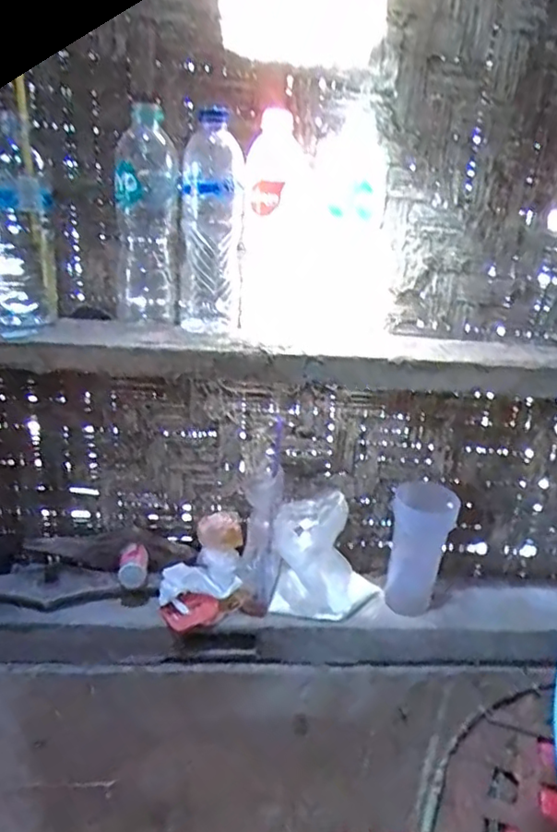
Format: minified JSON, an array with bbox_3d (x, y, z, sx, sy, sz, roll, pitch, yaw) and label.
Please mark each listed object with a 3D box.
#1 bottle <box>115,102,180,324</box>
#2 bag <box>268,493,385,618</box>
[{"bbox_3d":[-0.140,-0.207,0.654,0.062,0.216,0.072,-2,27,-12],"label":"bottle"},{"bbox_3d":[0.065,0.186,0.801,0.143,0.131,0.086,3,26,-2],"label":"bag"}]

